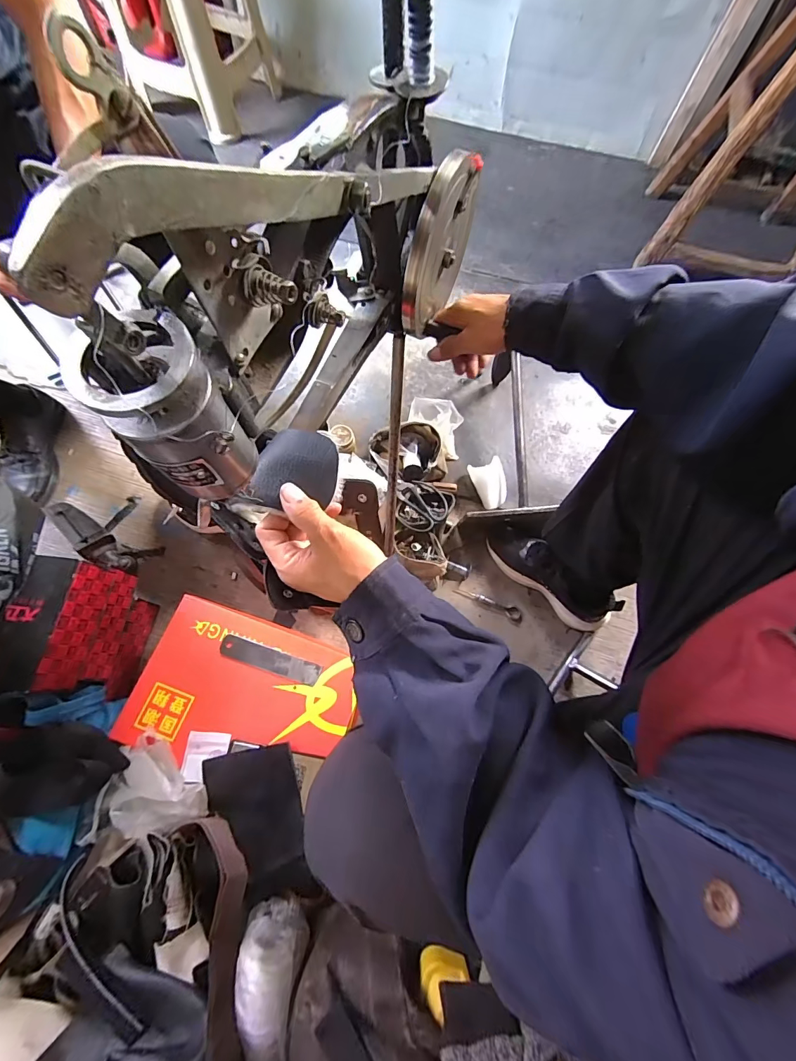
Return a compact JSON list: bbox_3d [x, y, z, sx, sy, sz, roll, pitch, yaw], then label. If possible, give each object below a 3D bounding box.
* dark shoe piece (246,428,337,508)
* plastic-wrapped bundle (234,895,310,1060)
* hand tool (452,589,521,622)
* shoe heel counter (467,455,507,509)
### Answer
[{"bbox_3d":[-0.089,-0.053,0.352,0.070,0.015,0.070,10,71,2],"label":"dark shoe piece"},{"bbox_3d":[-0.163,0.569,0.491,0.077,0.070,0.164,10,71,2],"label":"plastic-wrapped bundle"},{"bbox_3d":[0.174,0.140,0.780,0.135,0.007,0.024,24,72,6],"label":"hand tool"},{"bbox_3d":[0.196,-0.102,0.845,0.070,0.052,0.102,-16,72,-7],"label":"shoe heel counter"}]

